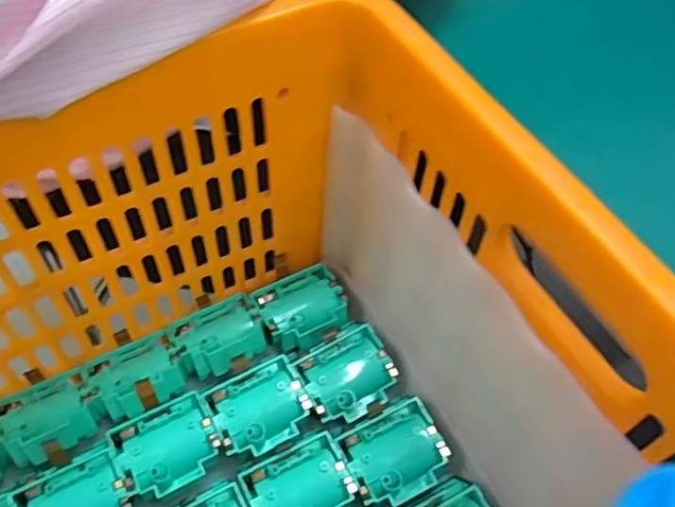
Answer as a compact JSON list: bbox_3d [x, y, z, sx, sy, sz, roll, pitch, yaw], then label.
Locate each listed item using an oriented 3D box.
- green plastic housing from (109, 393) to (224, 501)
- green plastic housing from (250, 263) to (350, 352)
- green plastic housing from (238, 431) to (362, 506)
[{"bbox_3d":[-0.130,0.150,0.494,0.071,0.029,0.064,-20,58,-16],"label":"green plastic housing"},{"bbox_3d":[-0.030,0.049,0.558,0.072,0.024,0.073,-20,58,-16],"label":"green plastic housing"},{"bbox_3d":[-0.027,0.177,0.476,0.074,0.025,0.060,-22,58,-18],"label":"green plastic housing"}]

